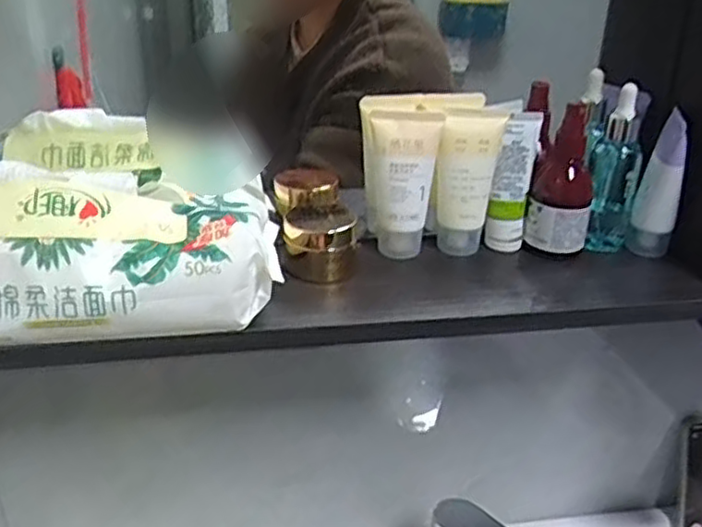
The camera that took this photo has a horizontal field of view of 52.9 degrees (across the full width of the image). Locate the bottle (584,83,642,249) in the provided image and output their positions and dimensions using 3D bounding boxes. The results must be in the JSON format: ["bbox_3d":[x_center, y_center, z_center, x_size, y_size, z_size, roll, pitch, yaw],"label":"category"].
[{"bbox_3d":[0.201,-0.068,0.534,0.032,0.124,0.037,12,29,20],"label":"bottle"}]

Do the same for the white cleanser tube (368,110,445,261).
[{"bbox_3d":[0.037,-0.054,0.510,0.048,0.107,0.027,2,27,0],"label":"white cleanser tube"}]

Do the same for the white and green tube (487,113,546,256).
[{"bbox_3d":[0.123,-0.061,0.533,0.028,0.099,0.033,10,28,16],"label":"white and green tube"}]

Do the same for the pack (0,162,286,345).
[{"bbox_3d":[-0.156,-0.010,0.437,0.224,0.091,0.115,-4,28,-11],"label":"pack"}]

